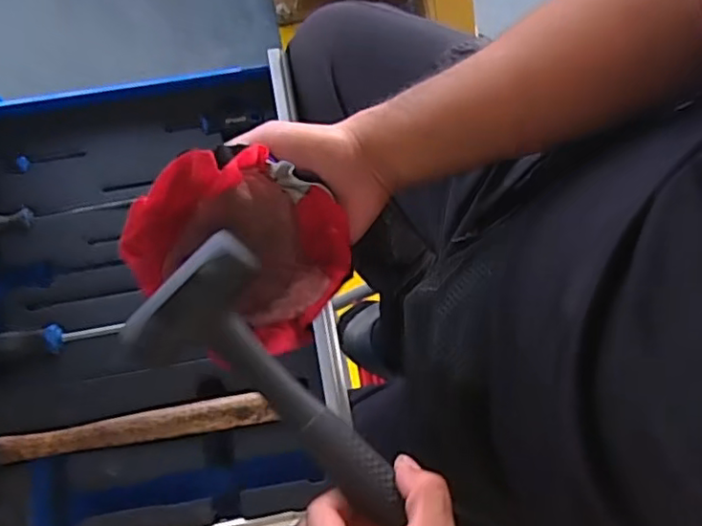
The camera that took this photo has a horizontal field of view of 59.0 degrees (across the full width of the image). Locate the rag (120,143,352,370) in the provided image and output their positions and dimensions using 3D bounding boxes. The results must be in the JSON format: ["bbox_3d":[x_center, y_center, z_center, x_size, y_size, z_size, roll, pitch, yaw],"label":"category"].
[{"bbox_3d":[-0.077,-0.009,0.413,0.136,0.062,0.119,28,81,4],"label":"rag"}]

